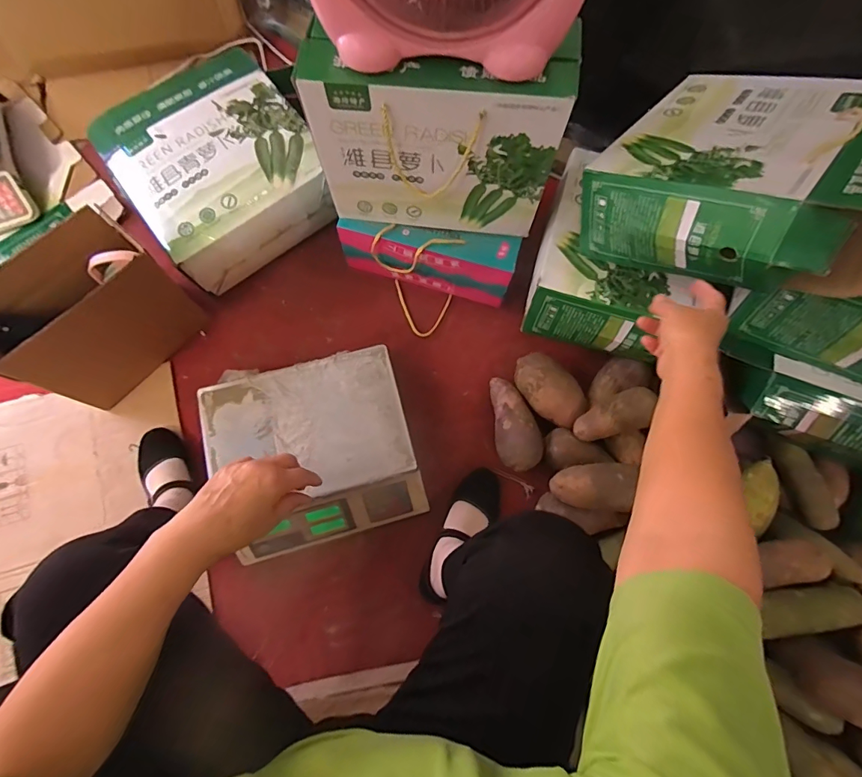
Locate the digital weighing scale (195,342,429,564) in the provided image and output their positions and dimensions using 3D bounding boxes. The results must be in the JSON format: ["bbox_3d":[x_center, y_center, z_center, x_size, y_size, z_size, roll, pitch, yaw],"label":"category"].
[{"bbox_3d":[-0.201,0.109,0.753,0.328,0.088,0.306,-15,76,-4],"label":"digital weighing scale"}]

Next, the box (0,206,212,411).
[{"bbox_3d":[-0.577,-0.119,0.739,0.147,0.230,0.271,37,78,9],"label":"box"}]

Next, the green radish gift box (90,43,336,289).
[{"bbox_3d":[-0.420,-0.437,0.869,0.346,0.152,0.388,-35,78,-9],"label":"green radish gift box"}]

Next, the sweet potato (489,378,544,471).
[{"bbox_3d":[0.152,0.062,0.787,0.073,0.070,0.171,-9,76,-3],"label":"sweet potato"}]

